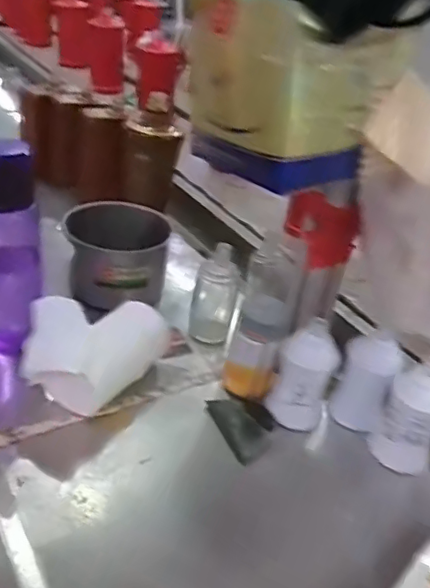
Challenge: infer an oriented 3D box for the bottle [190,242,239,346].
[{"bbox_3d":[0.000,-0.003,0.714,0.053,0.130,0.060,8,34,1],"label":"bottle"}]

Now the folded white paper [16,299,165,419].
[{"bbox_3d":[-0.133,0.060,0.608,0.104,0.085,0.144,21,36,20],"label":"folded white paper"}]

